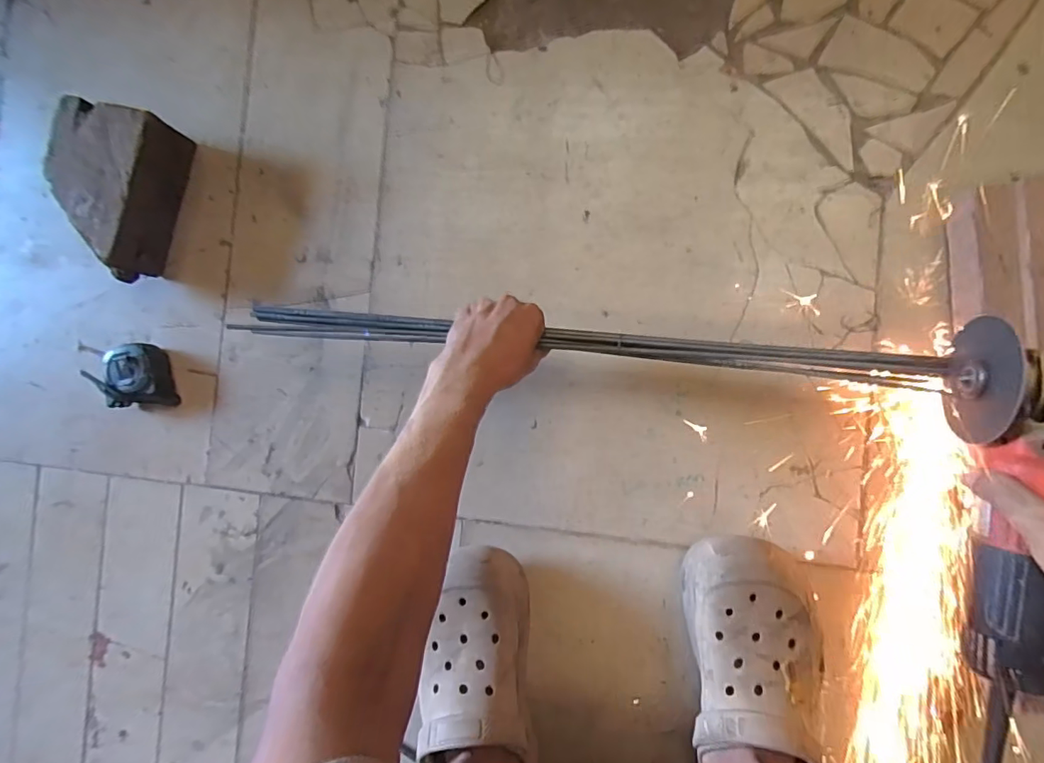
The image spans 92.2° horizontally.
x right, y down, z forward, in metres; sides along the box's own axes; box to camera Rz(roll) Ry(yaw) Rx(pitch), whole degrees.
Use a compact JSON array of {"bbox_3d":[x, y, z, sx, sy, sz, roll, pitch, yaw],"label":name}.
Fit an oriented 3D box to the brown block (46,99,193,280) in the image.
[{"bbox_3d":[-0.463,-0.212,0.573,0.118,0.076,0.175,14,90,9],"label":"brown block"}]

